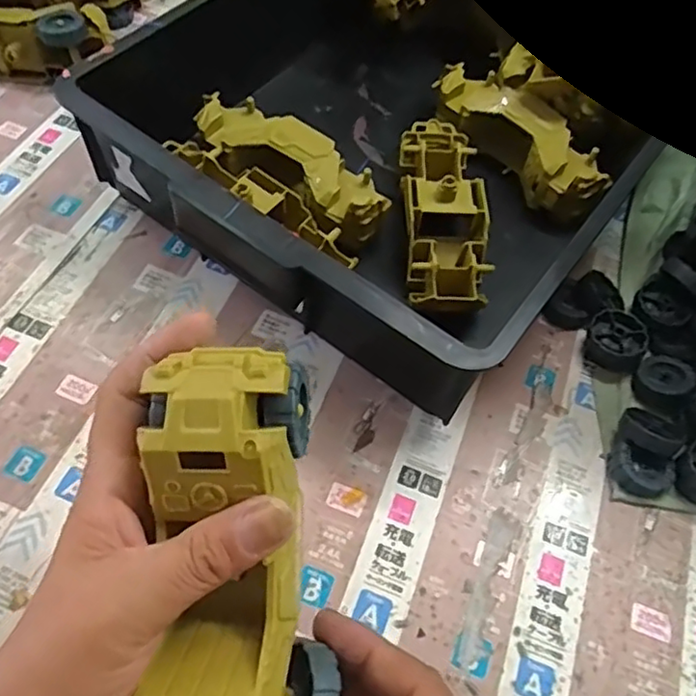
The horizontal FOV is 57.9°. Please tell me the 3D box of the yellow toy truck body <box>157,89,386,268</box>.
[{"bbox_3d":[-0.053,-0.122,0.474,0.160,0.056,0.079,33,62,17],"label":"yellow toy truck body"}]

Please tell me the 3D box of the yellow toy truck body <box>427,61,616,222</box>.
[{"bbox_3d":[0.140,-0.173,0.523,0.059,0.049,0.176,-37,67,-23],"label":"yellow toy truck body"}]

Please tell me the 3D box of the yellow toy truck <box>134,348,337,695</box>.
[{"bbox_3d":[-0.044,0.086,0.235,0.061,0.050,0.168,-1,85,-3],"label":"yellow toy truck"}]

